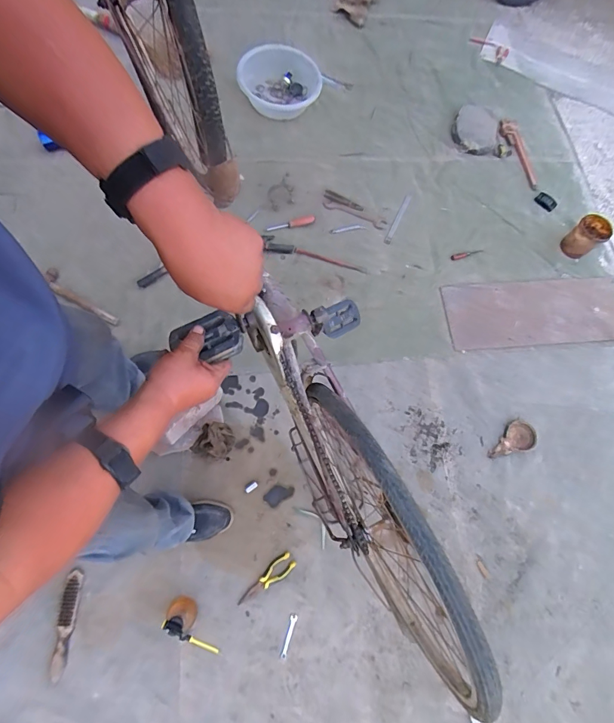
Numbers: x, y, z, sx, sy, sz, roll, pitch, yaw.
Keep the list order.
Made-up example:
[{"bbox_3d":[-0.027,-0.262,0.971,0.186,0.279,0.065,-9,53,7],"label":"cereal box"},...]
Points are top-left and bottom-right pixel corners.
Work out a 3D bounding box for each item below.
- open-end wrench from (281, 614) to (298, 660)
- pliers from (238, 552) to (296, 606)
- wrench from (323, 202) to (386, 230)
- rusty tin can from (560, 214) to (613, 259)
[{"bbox_3d":[-0.052,0.783,1.086,0.022,0.009,0.109,19,73,0],"label":"open-end wrench"},{"bbox_3d":[-0.119,0.638,1.113,0.185,0.013,0.050,-35,80,-14],"label":"pliers"},{"bbox_3d":[0.190,-0.590,1.531,0.269,0.012,0.055,26,66,15],"label":"wrench"},{"bbox_3d":[1.000,-0.443,1.386,0.113,0.135,0.106,1,74,-5],"label":"rusty tin can"}]

